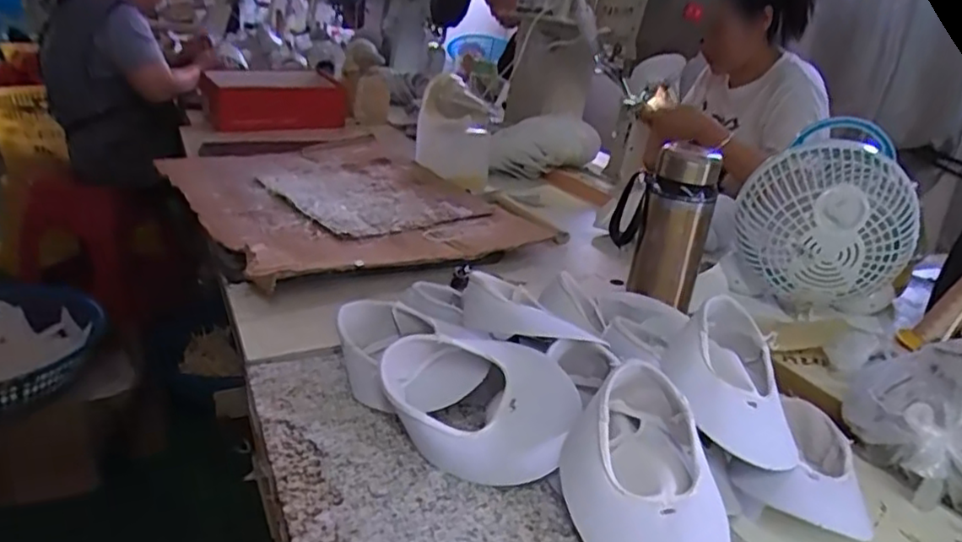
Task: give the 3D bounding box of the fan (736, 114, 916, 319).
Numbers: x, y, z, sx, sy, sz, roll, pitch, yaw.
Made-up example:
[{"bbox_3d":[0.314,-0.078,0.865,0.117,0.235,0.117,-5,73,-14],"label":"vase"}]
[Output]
[{"bbox_3d":[0.443,-0.049,0.838,0.201,0.227,0.124,8,22,6],"label":"fan"}]

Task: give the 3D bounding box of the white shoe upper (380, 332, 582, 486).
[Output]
[{"bbox_3d":[-0.002,0.104,0.529,0.154,0.072,0.092,6,22,1],"label":"white shoe upper"}]

